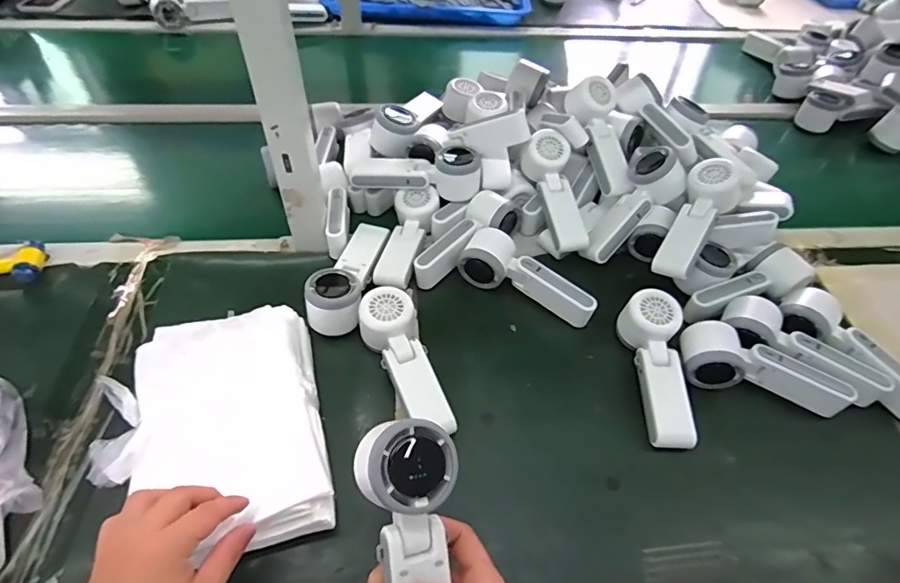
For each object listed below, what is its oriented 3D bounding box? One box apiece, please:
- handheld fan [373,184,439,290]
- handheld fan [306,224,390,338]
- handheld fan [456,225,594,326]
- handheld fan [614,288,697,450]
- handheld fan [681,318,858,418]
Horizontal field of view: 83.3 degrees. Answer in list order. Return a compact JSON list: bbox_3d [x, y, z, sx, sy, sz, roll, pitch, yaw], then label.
[{"bbox_3d":[-0.052,-0.066,0.632,0.057,0.038,0.150,8,49,3],"label":"handheld fan"},{"bbox_3d":[-0.118,-0.025,0.595,0.060,0.059,0.163,8,49,3],"label":"handheld fan"},{"bbox_3d":[0.095,-0.017,0.607,0.162,0.052,0.058,22,52,15],"label":"handheld fan"},{"bbox_3d":[0.221,0.080,0.539,0.058,0.041,0.169,1,63,-2],"label":"handheld fan"},{"bbox_3d":[0.328,0.080,0.538,0.161,0.047,0.062,12,50,7],"label":"handheld fan"}]

